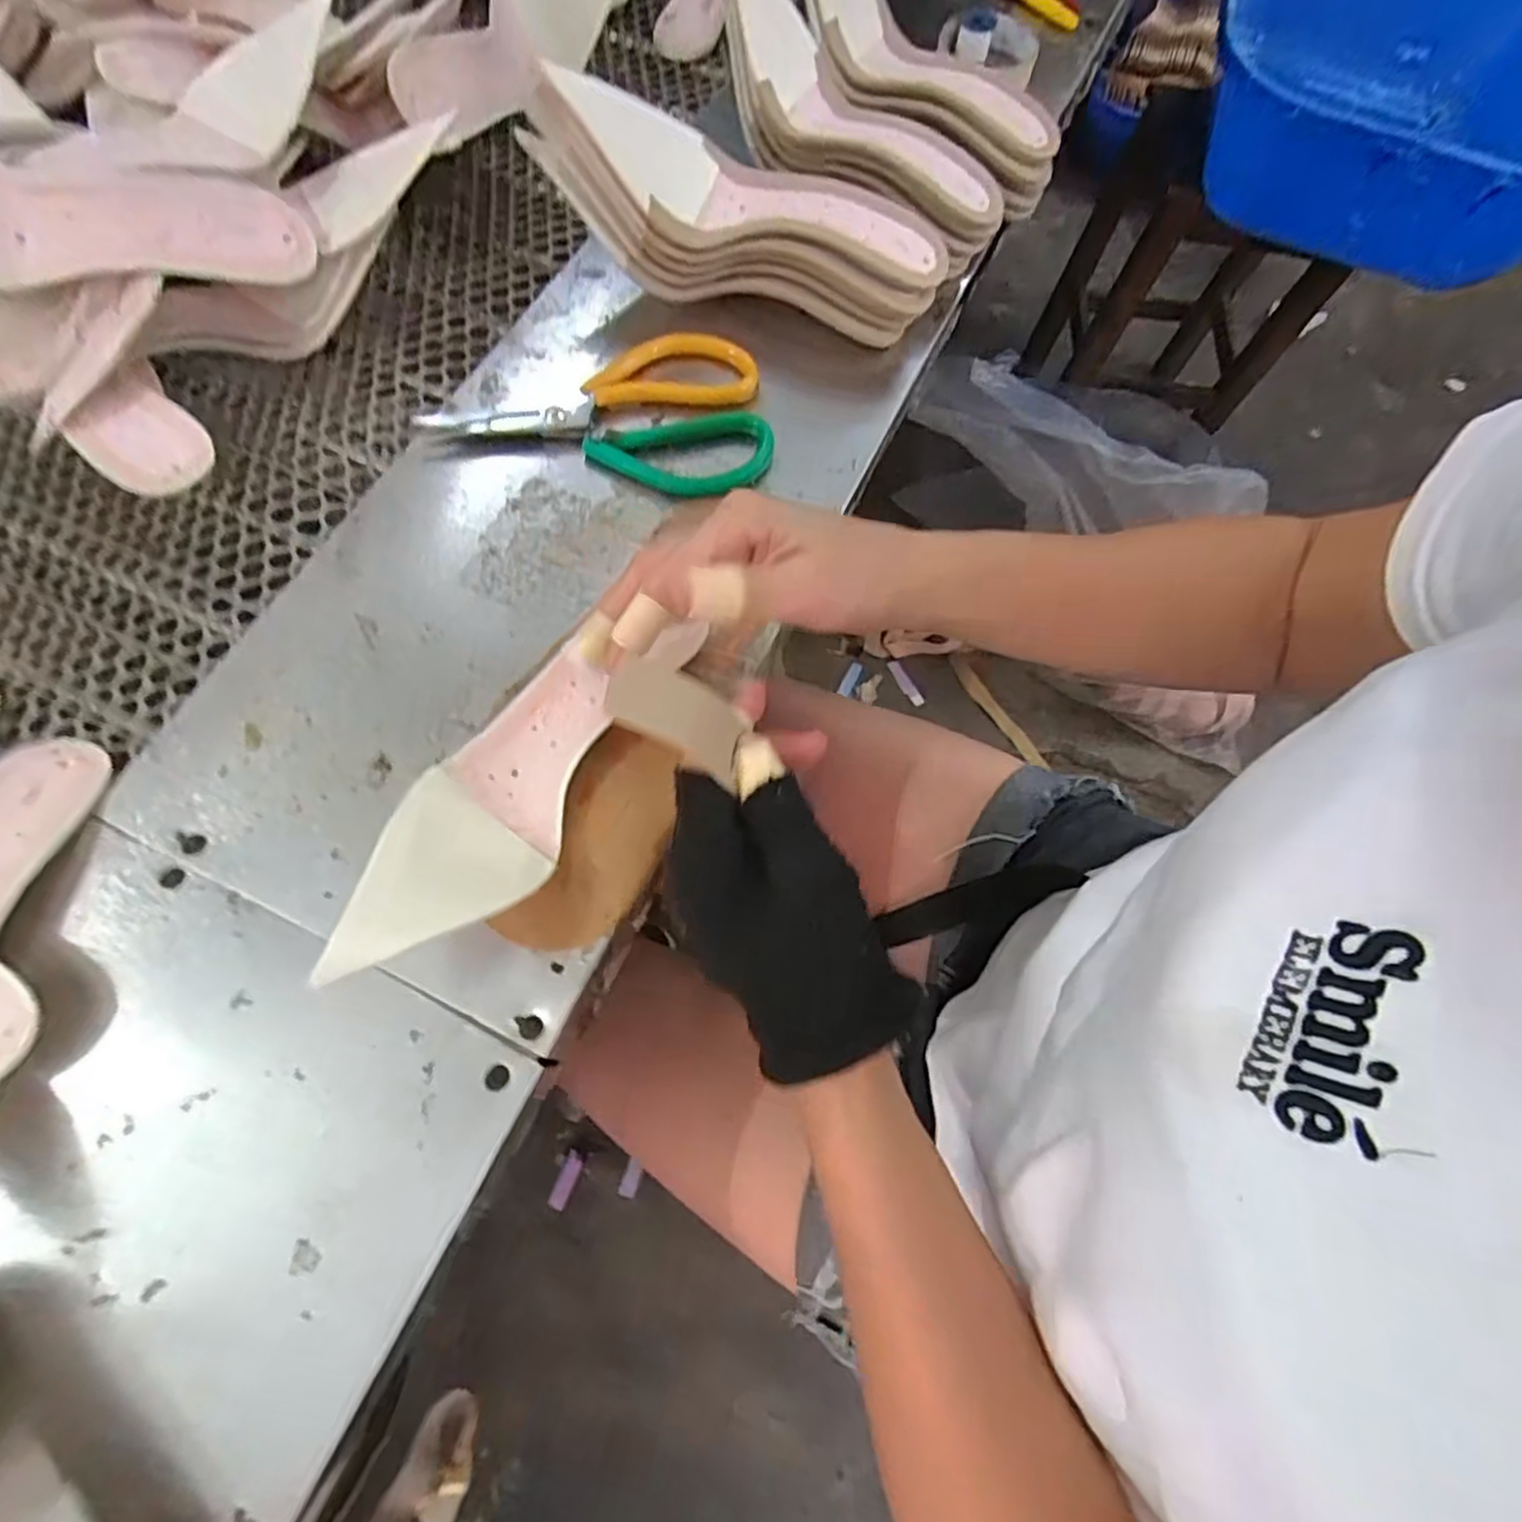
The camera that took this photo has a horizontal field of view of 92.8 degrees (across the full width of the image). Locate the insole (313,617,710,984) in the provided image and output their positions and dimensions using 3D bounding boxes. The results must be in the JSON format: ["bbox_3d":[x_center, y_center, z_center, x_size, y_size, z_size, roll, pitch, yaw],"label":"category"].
[{"bbox_3d":[-0.107,0.003,0.335,0.064,0.036,0.222,25,54,10],"label":"insole"}]

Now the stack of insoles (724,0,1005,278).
[{"bbox_3d":[0.052,-0.394,0.446,0.222,0.070,0.069,37,72,-3],"label":"stack of insoles"}]

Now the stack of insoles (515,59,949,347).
[{"bbox_3d":[-0.011,-0.315,0.417,0.237,0.077,0.064,14,68,-10],"label":"stack of insoles"}]

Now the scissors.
[{"bbox_3d":[-0.091,-0.203,0.417,0.191,0.015,0.103,3,69,-4],"label":"scissors"}]

